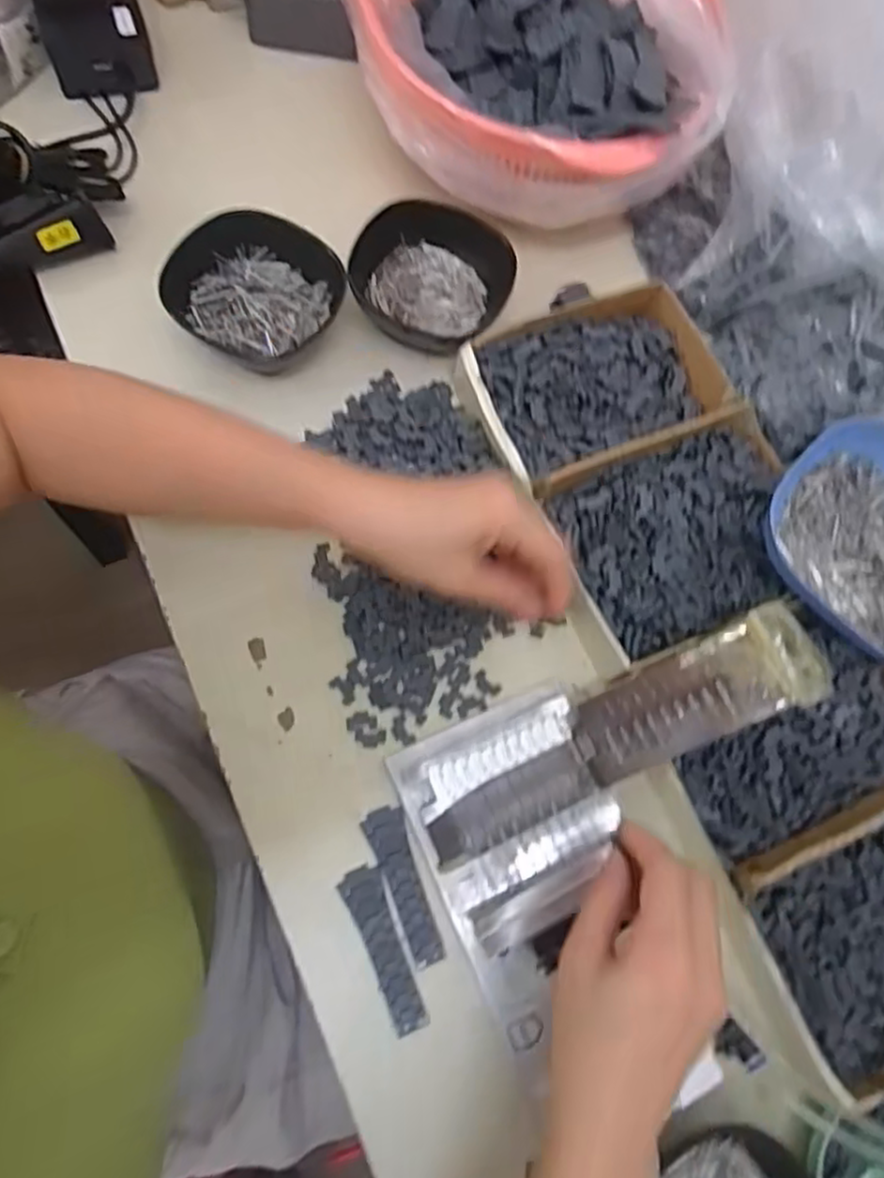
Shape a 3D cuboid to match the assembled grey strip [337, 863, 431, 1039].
[{"bbox_3d":[-0.032,0.196,0.386,0.022,0.004,0.085,-20,75,-14],"label":"assembled grey strip"}]

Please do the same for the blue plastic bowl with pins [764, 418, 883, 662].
[{"bbox_3d":[0.276,-0.024,0.445,0.147,0.033,0.134,2,71,-7],"label":"blue plastic bowl with pins"}]

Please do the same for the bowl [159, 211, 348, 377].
[{"bbox_3d":[-0.120,-0.195,0.484,0.106,0.052,0.108,2,71,-7],"label":"bowl"}]

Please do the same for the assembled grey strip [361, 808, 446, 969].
[{"bbox_3d":[-0.022,0.168,0.400,0.022,0.005,0.085,-15,74,-13],"label":"assembled grey strip"}]

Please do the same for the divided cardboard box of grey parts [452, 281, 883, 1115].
[{"bbox_3d":[0.181,0.021,0.424,0.182,0.036,0.476,-22,76,-14],"label":"divided cardboard box of grey parts"}]

